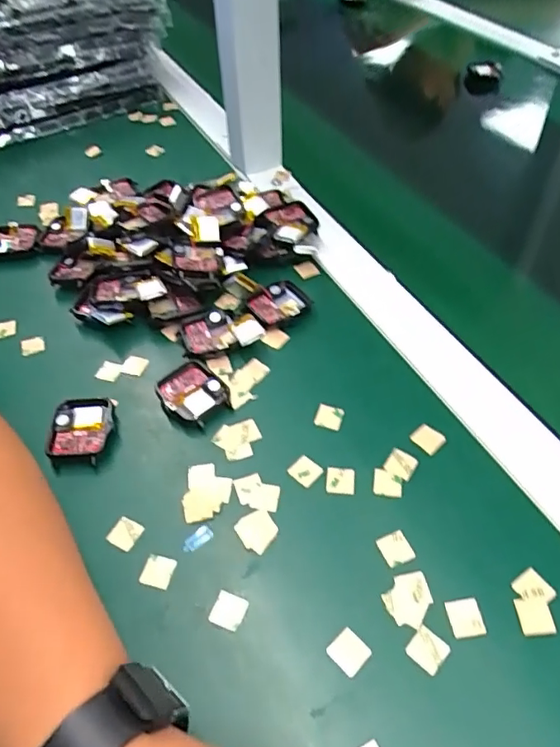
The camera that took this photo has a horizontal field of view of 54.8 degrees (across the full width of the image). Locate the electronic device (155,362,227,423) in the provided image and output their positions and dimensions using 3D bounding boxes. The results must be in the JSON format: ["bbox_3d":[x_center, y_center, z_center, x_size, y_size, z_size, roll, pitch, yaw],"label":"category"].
[{"bbox_3d":[-0.057,0.013,0.354,0.037,0.011,0.044,-33,55,-21],"label":"electronic device"}]

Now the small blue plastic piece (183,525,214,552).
[{"bbox_3d":[-0.046,0.090,0.296,0.017,0.004,0.009,-30,54,-19],"label":"small blue plastic piece"}]

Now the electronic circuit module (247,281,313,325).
[{"bbox_3d":[0.000,-0.052,0.402,0.041,0.010,0.036,-25,53,-16],"label":"electronic circuit module"}]

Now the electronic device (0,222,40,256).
[{"bbox_3d":[-0.238,-0.117,0.471,0.065,0.023,0.032,5,51,9],"label":"electronic device"}]

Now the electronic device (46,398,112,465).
[{"bbox_3d":[-0.124,0.036,0.340,0.036,0.012,0.043,0,50,4],"label":"electronic device"}]

